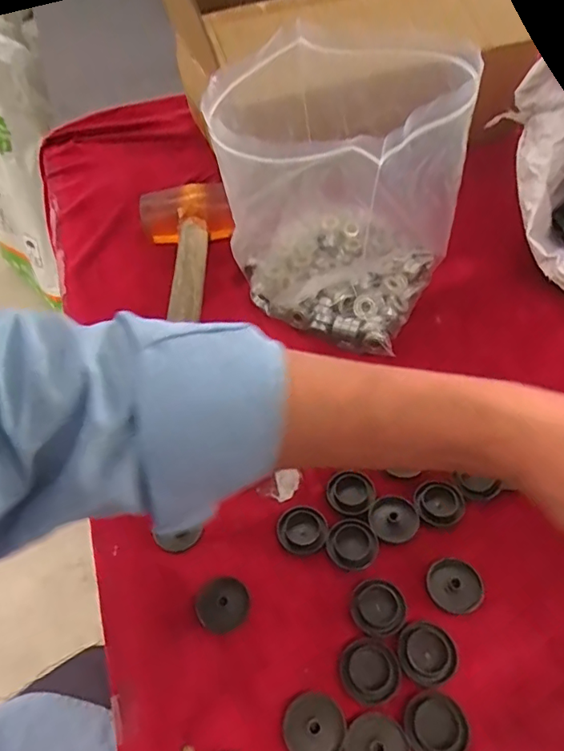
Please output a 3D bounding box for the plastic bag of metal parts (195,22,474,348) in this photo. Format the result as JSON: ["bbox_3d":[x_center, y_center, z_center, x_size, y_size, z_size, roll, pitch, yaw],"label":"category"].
[{"bbox_3d":[0.048,-0.139,0.439,0.169,0.202,0.158,18,53,19],"label":"plastic bag of metal parts"}]

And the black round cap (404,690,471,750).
[{"bbox_3d":[0.082,0.187,0.284,0.032,0.004,0.032,-2,49,3],"label":"black round cap"}]

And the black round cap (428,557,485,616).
[{"bbox_3d":[0.107,0.129,0.330,0.033,0.005,0.032,-2,49,3],"label":"black round cap"}]

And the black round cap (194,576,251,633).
[{"bbox_3d":[-0.037,0.141,0.331,0.033,0.006,0.030,-2,49,3],"label":"black round cap"}]

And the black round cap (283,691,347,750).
[{"bbox_3d":[0.018,0.189,0.287,0.032,0.005,0.032,-2,49,3],"label":"black round cap"}]

